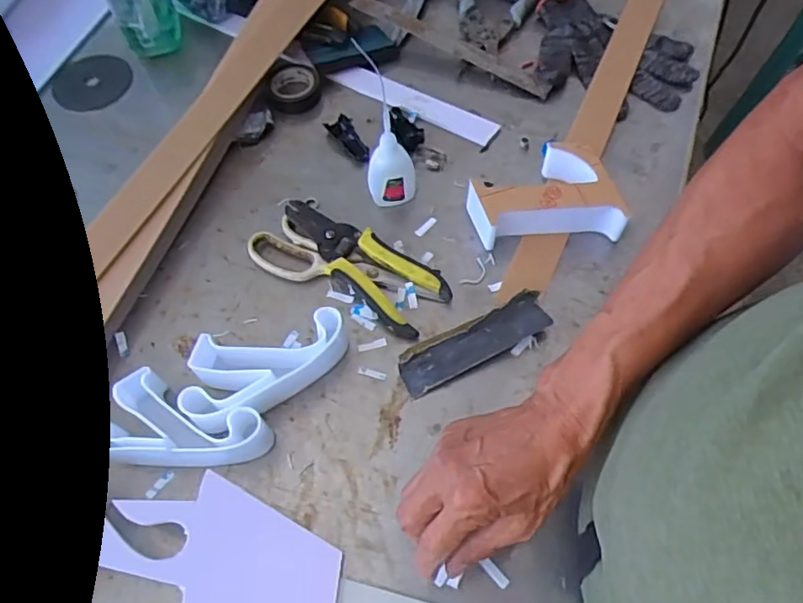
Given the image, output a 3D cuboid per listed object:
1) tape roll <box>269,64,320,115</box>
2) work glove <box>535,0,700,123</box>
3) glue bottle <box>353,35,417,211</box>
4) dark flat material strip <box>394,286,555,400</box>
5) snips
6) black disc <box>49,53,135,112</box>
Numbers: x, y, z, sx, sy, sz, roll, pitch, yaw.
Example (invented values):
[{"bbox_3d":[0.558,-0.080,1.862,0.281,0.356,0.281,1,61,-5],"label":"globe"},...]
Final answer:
[{"bbox_3d":[-0.117,-0.234,0.666,0.054,0.019,0.061,-12,62,-4],"label":"tape roll"},{"bbox_3d":[0.228,-0.271,0.673,0.186,0.022,0.147,24,65,15],"label":"work glove"},{"bbox_3d":[-0.010,-0.130,0.559,0.043,0.100,0.028,-1,61,2],"label":"glue bottle"},{"bbox_3d":[0.061,0.033,0.503,0.132,0.034,0.032,-26,63,-12],"label":"dark flat material strip"},{"bbox_3d":[-0.035,-0.042,0.555,0.170,0.023,0.070,39,69,21],"label":"snips"},{"bbox_3d":[-0.356,-0.252,0.697,0.084,0.009,0.084,-1,61,2],"label":"black disc"}]

